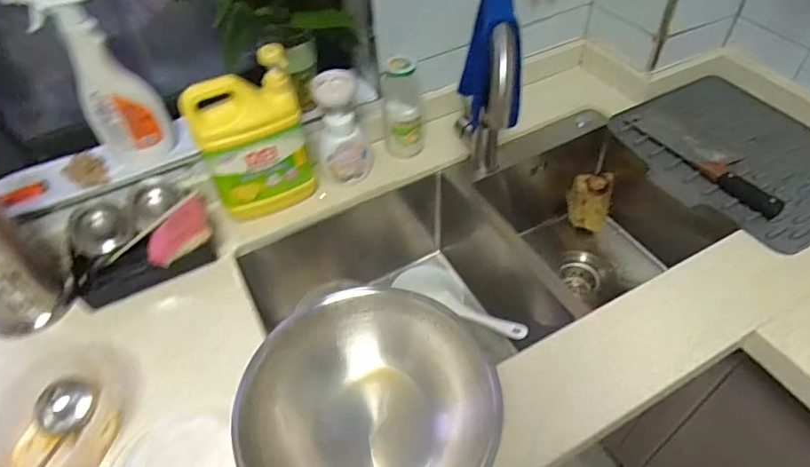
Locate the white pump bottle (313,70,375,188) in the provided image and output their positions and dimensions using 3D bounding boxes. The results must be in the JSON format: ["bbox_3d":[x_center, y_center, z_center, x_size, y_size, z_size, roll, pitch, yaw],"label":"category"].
[{"bbox_3d":[-0.099,-0.168,0.819,0.084,0.166,0.088,-9,50,-4],"label":"white pump bottle"}]

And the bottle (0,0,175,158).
[{"bbox_3d":[-0.411,-0.207,0.723,0.100,0.269,0.065,-29,54,-20],"label":"bottle"}]

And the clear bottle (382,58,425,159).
[{"bbox_3d":[-0.001,-0.209,0.843,0.069,0.152,0.069,-5,50,-1],"label":"clear bottle"}]

